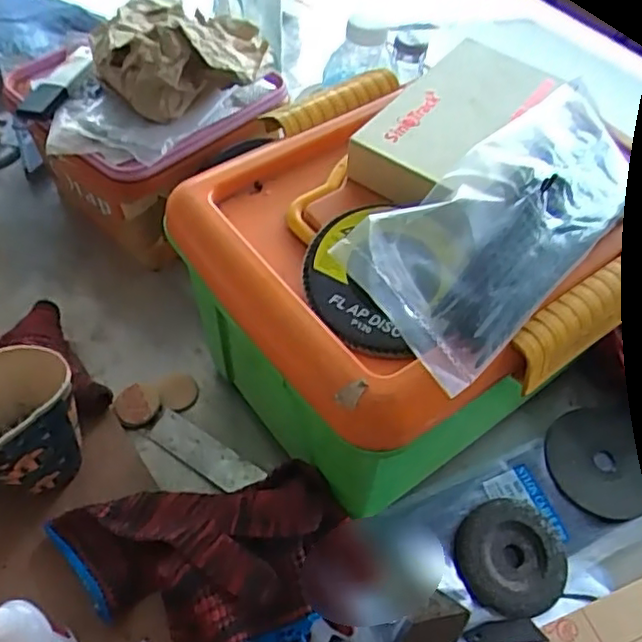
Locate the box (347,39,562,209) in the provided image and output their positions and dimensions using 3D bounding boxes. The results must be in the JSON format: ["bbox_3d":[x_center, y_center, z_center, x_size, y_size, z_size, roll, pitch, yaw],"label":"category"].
[{"bbox_3d":[0.080,-0.124,0.401,0.067,0.034,0.146,36,62,22],"label":"box"}]

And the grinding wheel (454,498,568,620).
[{"bbox_3d":[0.132,0.163,0.446,0.075,0.016,0.074,0,55,-1],"label":"grinding wheel"}]

